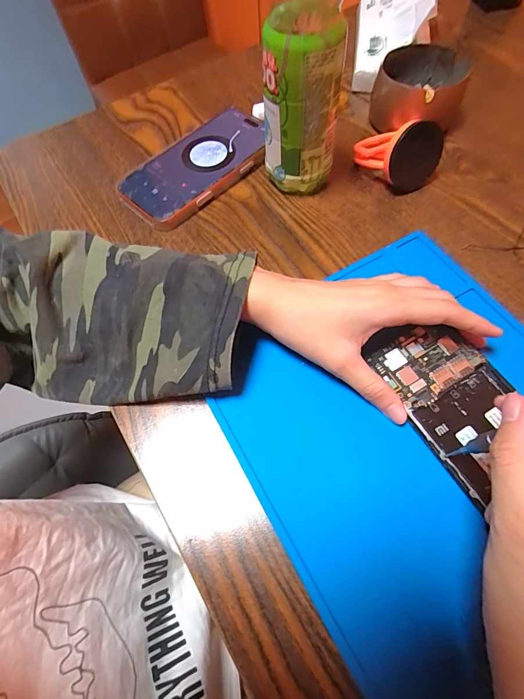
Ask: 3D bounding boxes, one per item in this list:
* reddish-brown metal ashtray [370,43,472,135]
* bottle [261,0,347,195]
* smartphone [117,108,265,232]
[{"bbox_3d":[0.160,-0.264,0.365,0.086,0.049,0.092,15,65,10],"label":"reddish-brown metal ashtray"},{"bbox_3d":[0.031,-0.218,0.262,0.059,0.208,0.060,6,64,6],"label":"bottle"},{"bbox_3d":[-0.062,-0.187,0.359,0.081,0.016,0.163,41,72,20],"label":"smartphone"}]

